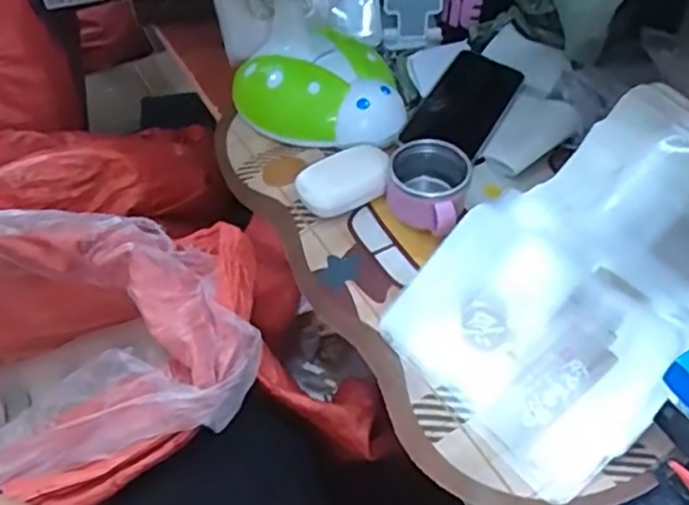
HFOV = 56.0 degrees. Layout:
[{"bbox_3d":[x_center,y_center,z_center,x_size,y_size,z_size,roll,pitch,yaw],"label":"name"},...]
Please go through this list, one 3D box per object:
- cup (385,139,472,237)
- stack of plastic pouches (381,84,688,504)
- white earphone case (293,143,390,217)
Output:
[{"bbox_3d":[0.069,-0.050,0.553,0.068,0.054,0.077,9,51,8],"label":"cup"},{"bbox_3d":[0.188,0.016,0.480,0.304,0.034,0.181,-41,65,-6],"label":"stack of plastic pouches"},{"bbox_3d":[-0.001,-0.063,0.581,0.081,0.032,0.050,-18,52,-14],"label":"white earphone case"}]

